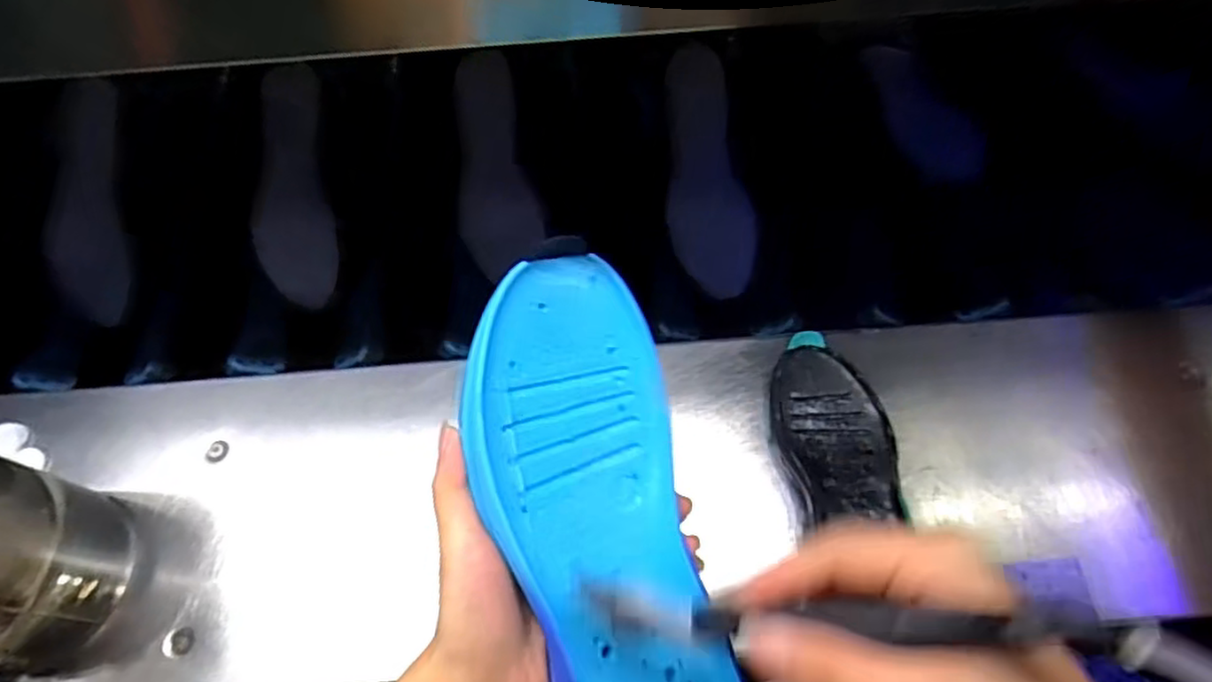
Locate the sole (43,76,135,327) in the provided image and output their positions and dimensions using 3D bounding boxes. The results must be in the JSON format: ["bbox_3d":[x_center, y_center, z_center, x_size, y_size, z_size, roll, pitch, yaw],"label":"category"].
[{"bbox_3d":[-0.477,-0.127,0.653,0.063,0.026,0.217,-3,89,-3],"label":"sole"}]

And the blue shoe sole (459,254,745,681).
[{"bbox_3d":[-0.001,0.089,0.310,0.087,0.024,0.247,-14,84,-8],"label":"blue shoe sole"}]

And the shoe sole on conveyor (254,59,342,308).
[{"bbox_3d":[-0.290,-0.143,0.658,0.074,0.016,0.220,-5,87,-4],"label":"shoe sole on conveyor"}]

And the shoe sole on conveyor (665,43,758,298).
[{"bbox_3d":[0.093,-0.160,0.660,0.073,0.011,0.237,-5,83,-4],"label":"shoe sole on conveyor"}]

